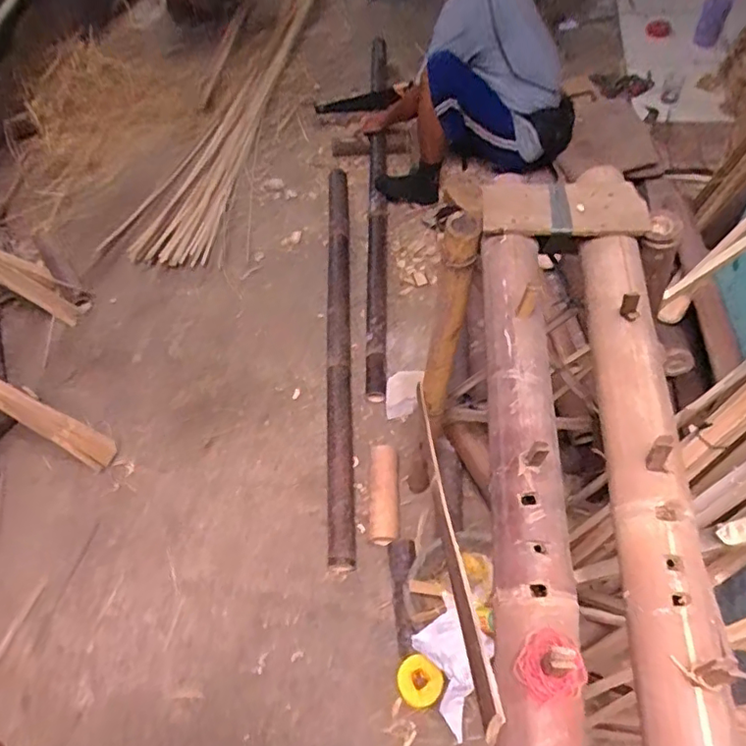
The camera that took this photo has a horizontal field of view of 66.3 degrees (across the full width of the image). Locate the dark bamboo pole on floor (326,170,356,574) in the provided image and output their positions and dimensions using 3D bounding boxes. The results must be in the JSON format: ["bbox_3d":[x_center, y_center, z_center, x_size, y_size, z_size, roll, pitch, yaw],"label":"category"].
[{"bbox_3d":[-0.102,-0.139,1.751,0.073,0.057,1.472,-4,57,3],"label":"dark bamboo pole on floor"}]

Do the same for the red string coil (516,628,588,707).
[{"bbox_3d":[0.131,0.218,0.423,0.044,0.022,0.046,-2,57,4],"label":"red string coil"}]

